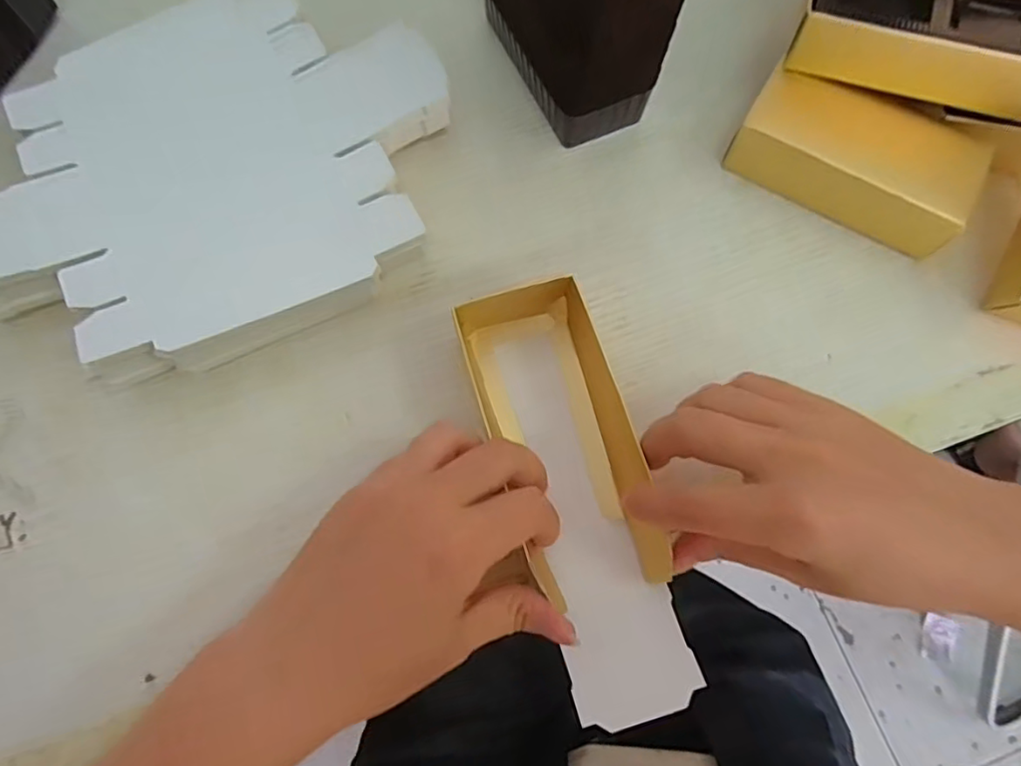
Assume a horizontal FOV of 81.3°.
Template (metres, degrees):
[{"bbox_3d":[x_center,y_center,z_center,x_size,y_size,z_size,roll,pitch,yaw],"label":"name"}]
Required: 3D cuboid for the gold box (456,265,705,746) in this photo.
[{"bbox_3d":[0.030,0.042,0.258,0.062,0.029,0.192,-16,73,-6],"label":"gold box"}]

